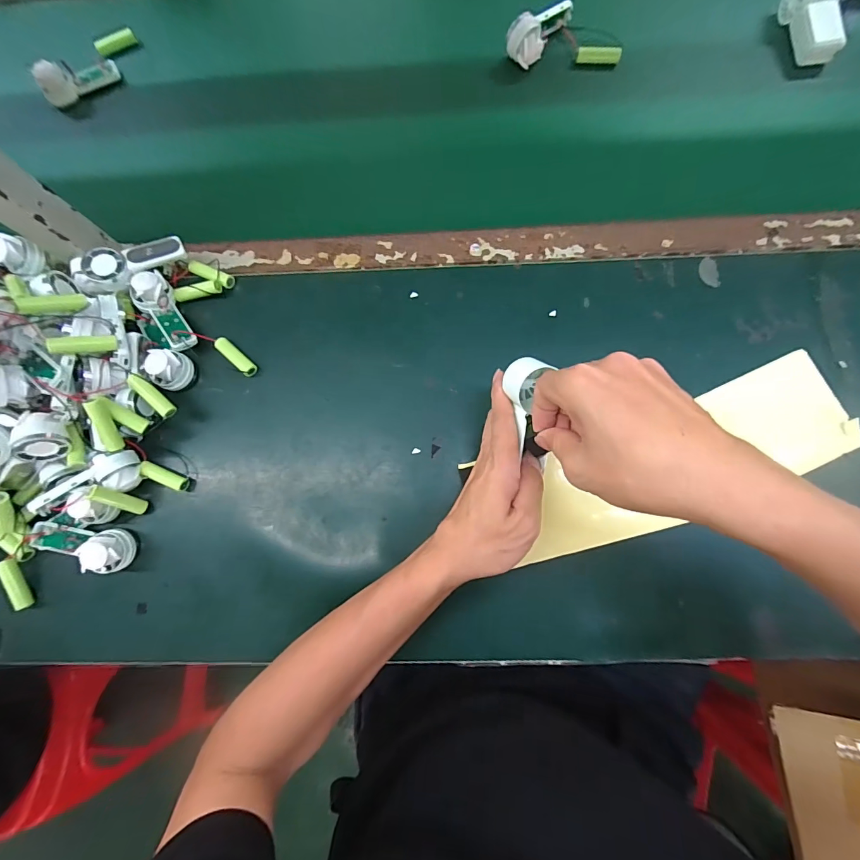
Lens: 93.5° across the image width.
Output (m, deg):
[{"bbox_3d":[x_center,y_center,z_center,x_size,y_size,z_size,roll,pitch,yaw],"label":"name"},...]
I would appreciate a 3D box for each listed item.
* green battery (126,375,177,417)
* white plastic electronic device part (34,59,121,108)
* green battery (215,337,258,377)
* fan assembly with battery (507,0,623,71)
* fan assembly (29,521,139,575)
[{"bbox_3d":[-0.270,-0.035,0.392,0.051,0.014,0.014,41,85,-1],"label":"green battery"},{"bbox_3d":[-0.437,-0.439,0.505,0.090,0.036,0.022,-32,80,-16],"label":"white plastic electronic device part"},{"bbox_3d":[-0.205,-0.077,0.427,0.052,0.012,0.015,41,84,8],"label":"green battery"},{"bbox_3d":[0.157,-0.470,0.476,0.133,0.038,0.068,-2,80,2],"label":"fan assembly with battery"},{"bbox_3d":[-0.342,0.113,0.394,0.098,0.032,0.037,8,81,4],"label":"fan assembly"}]

